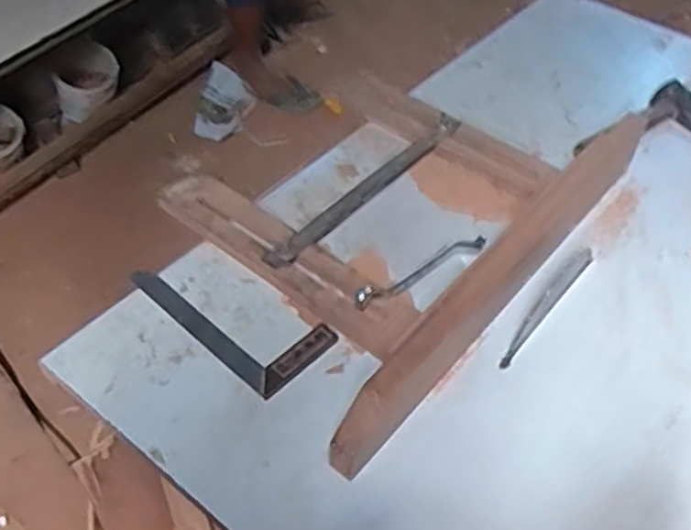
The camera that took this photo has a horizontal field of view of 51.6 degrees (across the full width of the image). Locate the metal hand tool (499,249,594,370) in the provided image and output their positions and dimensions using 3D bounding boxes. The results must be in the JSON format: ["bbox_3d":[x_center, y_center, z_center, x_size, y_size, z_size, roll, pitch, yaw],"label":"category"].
[{"bbox_3d":[0.248,0.047,0.873,0.022,0.004,0.223,31,57,24],"label":"metal hand tool"}]

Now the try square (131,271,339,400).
[{"bbox_3d":[-0.136,0.052,0.859,0.243,0.013,0.115,35,59,26],"label":"try square"}]

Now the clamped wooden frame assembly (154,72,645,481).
[{"bbox_3d":[0.054,-0.090,0.942,0.434,0.107,0.639,35,59,26],"label":"clamped wooden frame assembly"}]

